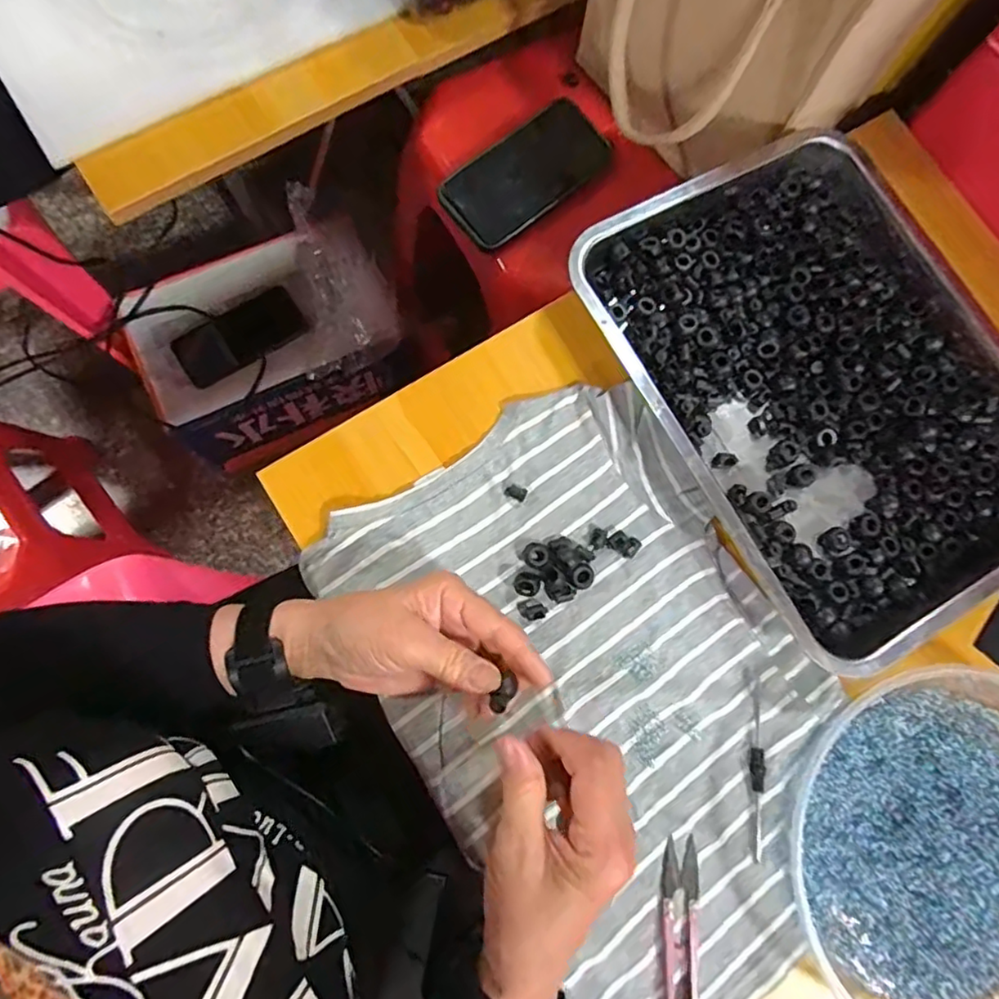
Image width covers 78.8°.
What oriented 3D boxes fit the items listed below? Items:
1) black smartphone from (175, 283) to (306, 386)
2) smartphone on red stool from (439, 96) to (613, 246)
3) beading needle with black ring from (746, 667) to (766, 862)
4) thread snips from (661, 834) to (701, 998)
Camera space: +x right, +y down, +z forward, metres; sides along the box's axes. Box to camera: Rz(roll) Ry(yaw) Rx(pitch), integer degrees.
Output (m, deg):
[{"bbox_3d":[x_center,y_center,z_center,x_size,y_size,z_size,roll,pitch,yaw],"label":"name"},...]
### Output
[{"bbox_3d":[-0.339,-0.215,0.795,0.161,0.012,0.081,-33,83,-10],"label":"black smartphone"},{"bbox_3d":[0.027,-0.296,0.550,0.161,0.011,0.071,-41,102,-8],"label":"smartphone on red stool"},{"bbox_3d":[0.169,0.172,0.397,0.010,0.004,0.115,2,79,-4],"label":"beading needle with black ring"},{"bbox_3d":[0.111,0.265,0.373,0.025,0.008,0.101,9,79,-3],"label":"thread snips"}]

